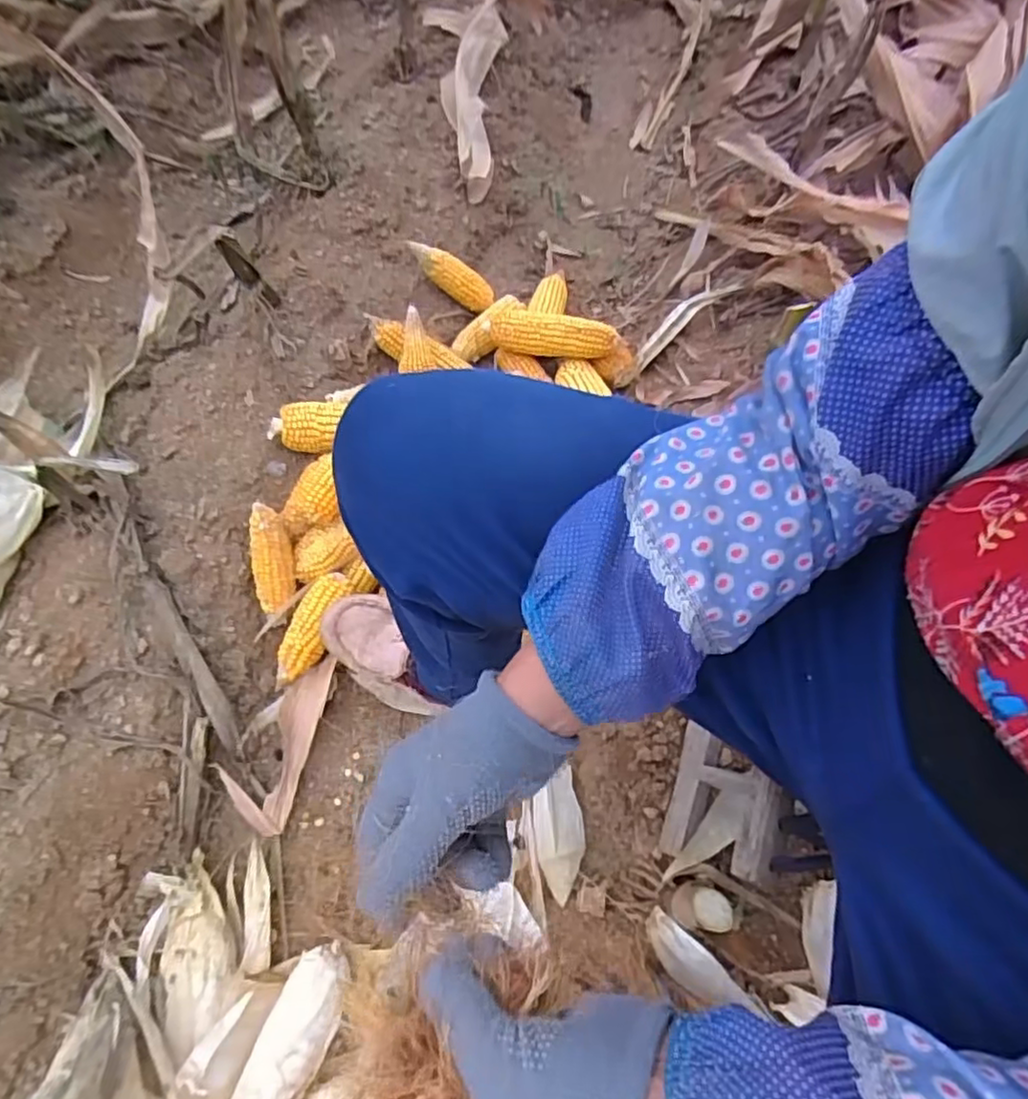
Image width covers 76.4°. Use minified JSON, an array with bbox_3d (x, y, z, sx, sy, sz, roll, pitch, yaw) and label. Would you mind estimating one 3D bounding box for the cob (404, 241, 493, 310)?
[{"bbox_3d":[-0.092,-0.405,0.959,0.141,0.042,0.042,28,60,-31],"label":"cob"}]

